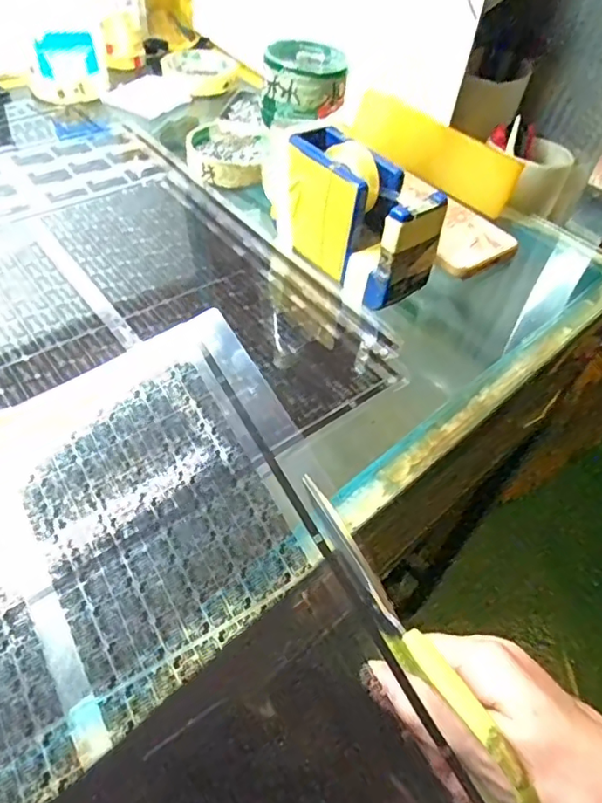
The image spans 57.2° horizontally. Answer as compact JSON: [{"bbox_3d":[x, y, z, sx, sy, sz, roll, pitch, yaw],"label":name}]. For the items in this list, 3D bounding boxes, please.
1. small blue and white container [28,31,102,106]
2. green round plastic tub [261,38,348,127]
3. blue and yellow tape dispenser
[{"bbox_3d":[-0.244,-0.346,0.574,0.076,0.050,0.051,-13,51,-15],"label":"small blue and white container"},{"bbox_3d":[0.003,-0.249,0.429,0.062,0.043,0.069,5,49,-1],"label":"green round plastic tub"},{"bbox_3d":[0.041,-0.130,0.394,0.050,0.081,0.120,-32,59,-28],"label":"blue and yellow tape dispenser"}]

